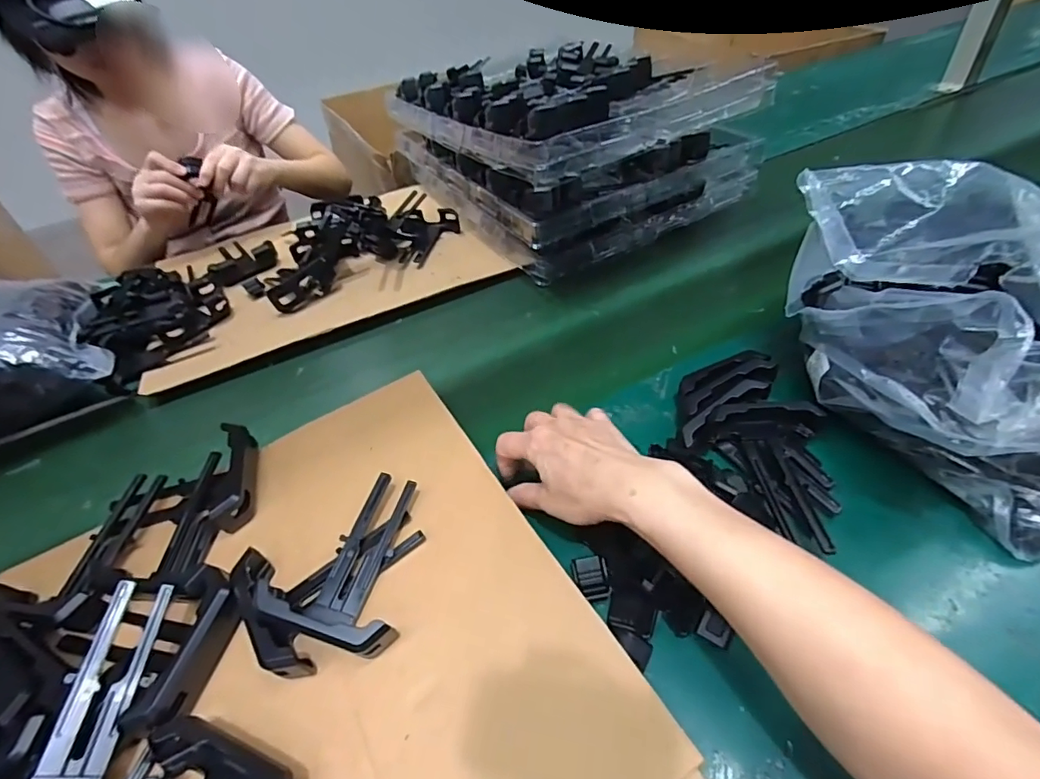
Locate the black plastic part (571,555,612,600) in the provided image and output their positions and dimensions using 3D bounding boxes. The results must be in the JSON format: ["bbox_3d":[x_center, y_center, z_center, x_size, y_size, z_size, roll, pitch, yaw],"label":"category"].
[{"bbox_3d":[0.051,0.132,0.362,0.024,0.006,0.028,-11,44,-2],"label":"black plastic part"}]

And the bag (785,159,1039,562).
[{"bbox_3d":[0.308,-0.031,0.377,0.193,0.169,0.239,1,49,10],"label":"bag"}]

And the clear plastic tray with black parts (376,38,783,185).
[{"bbox_3d":[0.058,-0.431,0.740,0.365,0.074,0.449,-26,47,-17],"label":"clear plastic tray with black parts"}]

